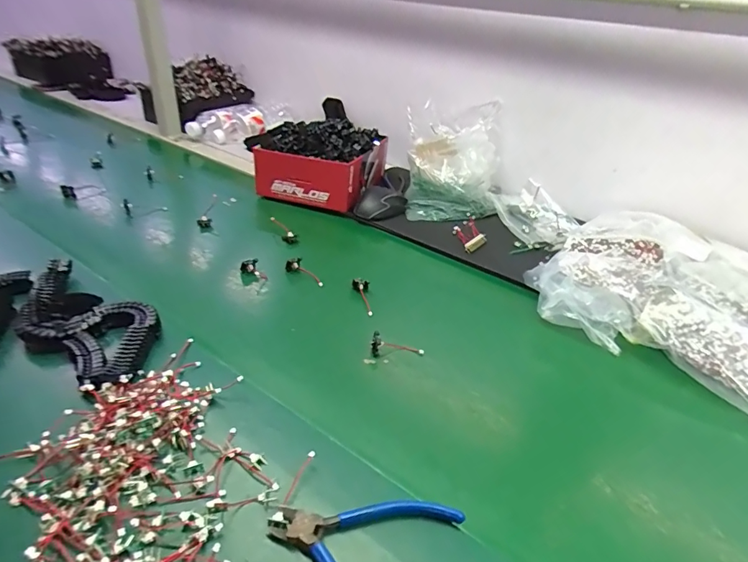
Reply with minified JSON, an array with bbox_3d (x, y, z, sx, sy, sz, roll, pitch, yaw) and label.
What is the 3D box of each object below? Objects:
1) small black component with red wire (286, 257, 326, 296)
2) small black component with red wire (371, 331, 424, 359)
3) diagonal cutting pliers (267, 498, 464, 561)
[{"bbox_3d":[-0.095,-0.007,0.643,0.071,0.020,0.018,39,44,16],"label":"small black component with red wire"},{"bbox_3d":[0.027,0.078,0.523,0.060,0.026,0.016,7,34,3],"label":"small black component with red wire"},{"bbox_3d":[-0.011,0.198,0.329,0.137,0.017,0.103,13,34,12],"label":"diagonal cutting pliers"}]

